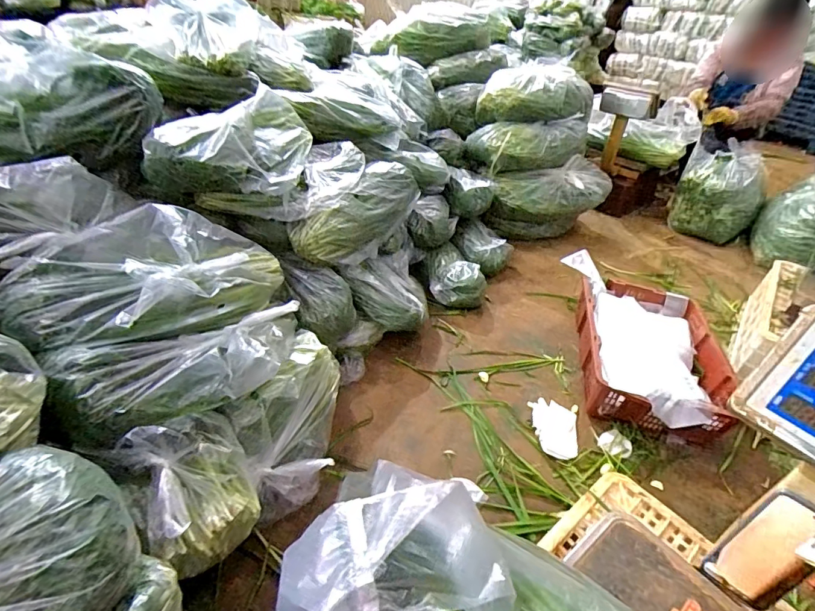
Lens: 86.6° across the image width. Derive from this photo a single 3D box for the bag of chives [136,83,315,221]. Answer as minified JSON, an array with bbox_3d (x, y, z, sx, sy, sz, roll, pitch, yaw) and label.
[{"bbox_3d":[-0.425,-0.374,1.091,0.351,0.212,0.346,-3,39,-13],"label":"bag of chives"}]

